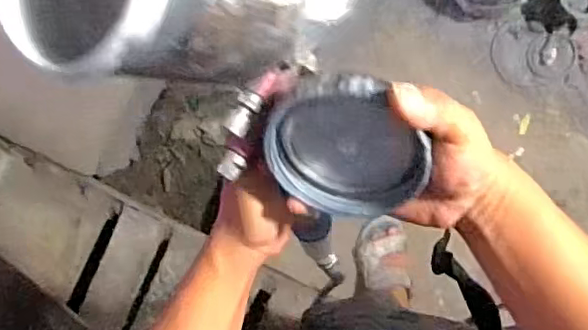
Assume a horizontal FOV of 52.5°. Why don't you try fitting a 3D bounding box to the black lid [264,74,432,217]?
[{"bbox_3d":[0.031,-0.009,0.361,0.094,0.097,0.020,6,48,14],"label":"black lid"}]

